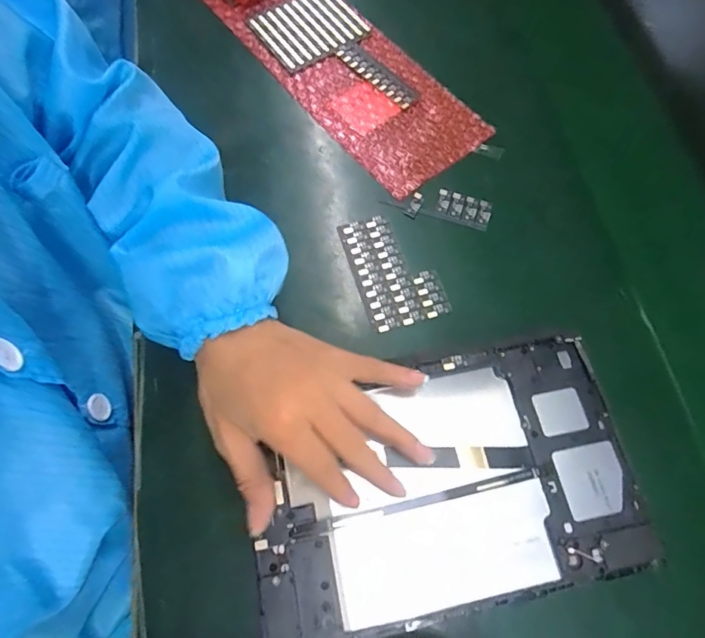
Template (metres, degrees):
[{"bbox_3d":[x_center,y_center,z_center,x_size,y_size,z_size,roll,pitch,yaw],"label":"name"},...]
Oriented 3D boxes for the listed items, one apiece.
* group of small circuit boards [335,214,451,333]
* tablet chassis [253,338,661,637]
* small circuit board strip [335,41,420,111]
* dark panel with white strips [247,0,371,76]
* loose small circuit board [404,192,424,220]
[{"bbox_3d":[0.031,-0.040,0.361,0.059,0.004,0.096,-18,70,-8],"label":"group of small circuit boards"},{"bbox_3d":[0.056,0.102,0.286,0.232,0.010,0.141,-11,70,-5],"label":"tablet chassis"},{"bbox_3d":[0.024,-0.237,0.439,0.026,0.004,0.099,-40,75,-15],"label":"small circuit board strip"},{"bbox_3d":[-0.044,-0.296,0.462,0.096,0.007,0.090,-34,74,-15],"label":"dark panel with white strips"},{"bbox_3d":[0.052,-0.095,0.379,0.010,0.004,0.023,26,71,8],"label":"loose small circuit board"}]

